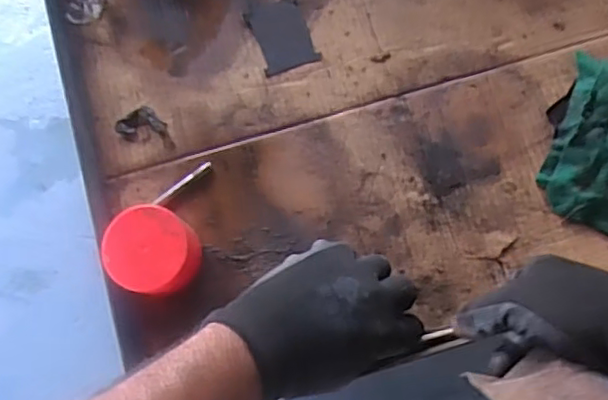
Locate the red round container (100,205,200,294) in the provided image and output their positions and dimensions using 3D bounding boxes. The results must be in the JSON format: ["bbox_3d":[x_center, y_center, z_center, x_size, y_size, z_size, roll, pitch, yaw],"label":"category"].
[{"bbox_3d":[-0.114,0.040,0.477,0.062,0.049,0.062,0,76,1],"label":"red round container"}]

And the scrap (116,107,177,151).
[{"bbox_3d":[-0.132,-0.057,0.532,0.048,0.006,0.032,44,81,10],"label":"scrap"}]

